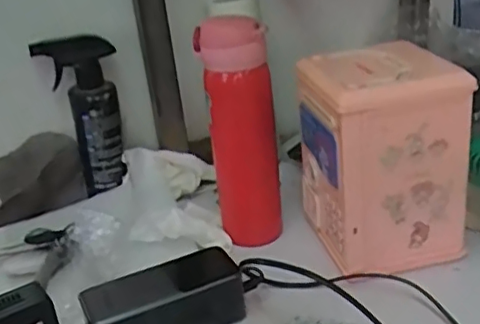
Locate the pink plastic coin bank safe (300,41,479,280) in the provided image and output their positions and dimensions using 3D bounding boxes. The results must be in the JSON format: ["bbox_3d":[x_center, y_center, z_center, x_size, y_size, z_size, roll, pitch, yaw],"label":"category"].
[{"bbox_3d":[0.130,-0.005,0.582,0.115,0.177,0.118,-11,25,-10],"label":"pink plastic coin bank safe"}]

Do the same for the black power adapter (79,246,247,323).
[{"bbox_3d":[-0.063,0.115,0.519,0.130,0.039,0.056,-16,27,-21],"label":"black power adapter"}]

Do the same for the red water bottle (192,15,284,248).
[{"bbox_3d":[0.001,-0.032,0.626,0.069,0.224,0.067,-5,25,1],"label":"red water bottle"}]

